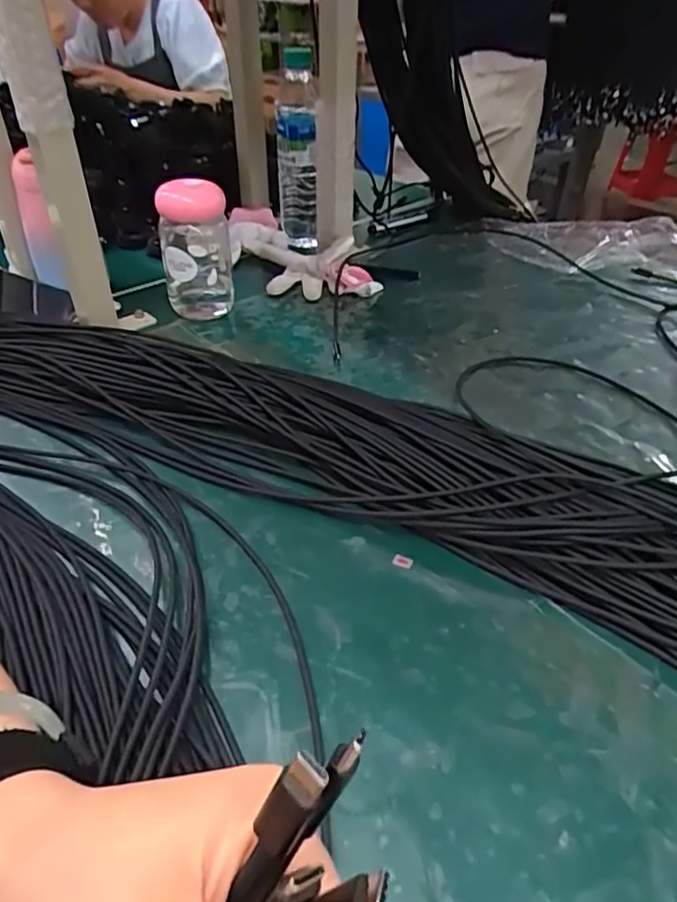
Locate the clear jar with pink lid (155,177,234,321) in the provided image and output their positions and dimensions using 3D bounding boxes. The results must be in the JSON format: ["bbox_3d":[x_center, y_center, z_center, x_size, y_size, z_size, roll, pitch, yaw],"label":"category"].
[{"bbox_3d":[-0.148,-0.204,0.626,0.070,0.134,0.058,-4,38,-8],"label":"clear jar with pink lid"}]

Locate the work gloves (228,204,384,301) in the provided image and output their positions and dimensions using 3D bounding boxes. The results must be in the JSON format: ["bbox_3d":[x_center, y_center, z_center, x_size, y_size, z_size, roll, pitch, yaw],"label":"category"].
[{"bbox_3d":[-0.063,-0.248,0.749,0.117,0.044,0.237,-18,42,-24],"label":"work gloves"}]

